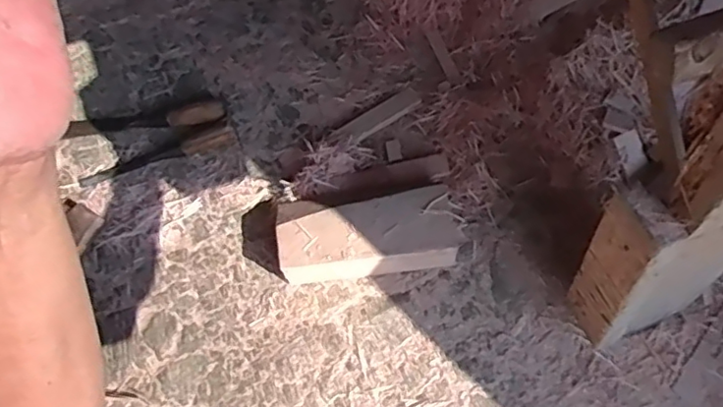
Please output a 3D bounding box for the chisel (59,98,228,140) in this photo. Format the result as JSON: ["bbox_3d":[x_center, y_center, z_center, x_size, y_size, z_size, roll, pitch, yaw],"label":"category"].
[{"bbox_3d":[-0.357,-0.141,0.977,0.261,0.026,0.044,-5,62,0],"label":"chisel"}]

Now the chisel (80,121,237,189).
[{"bbox_3d":[-0.325,-0.079,0.932,0.249,0.023,0.033,-20,63,-8],"label":"chisel"}]

